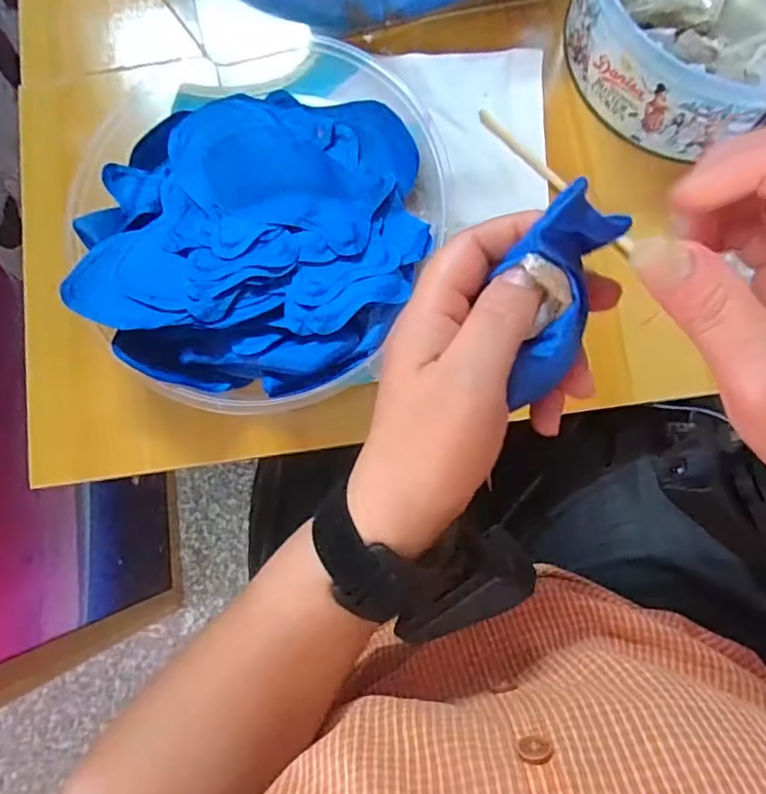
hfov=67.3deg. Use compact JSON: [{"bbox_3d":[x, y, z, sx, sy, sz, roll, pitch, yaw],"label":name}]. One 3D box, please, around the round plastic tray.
[{"bbox_3d":[-0.081,-0.120,0.367,0.227,0.057,0.240,-1,81,4],"label":"round plastic tray"}]

